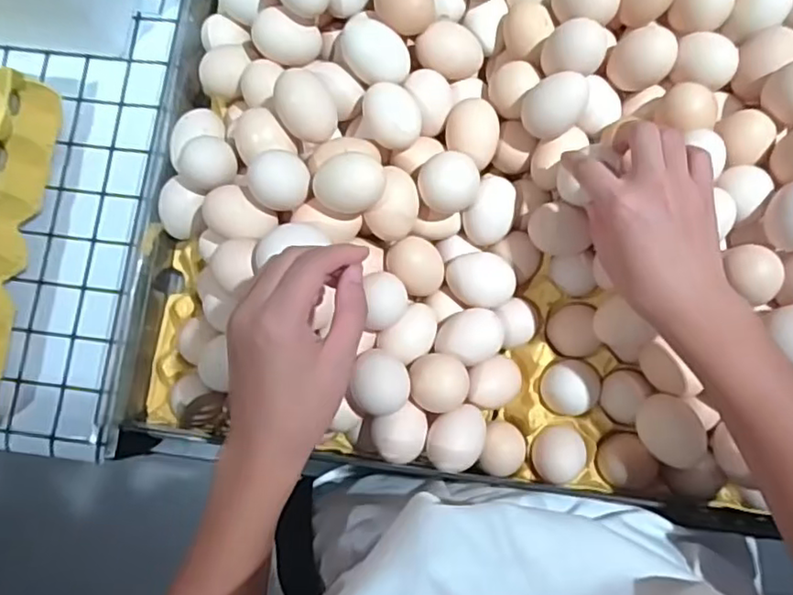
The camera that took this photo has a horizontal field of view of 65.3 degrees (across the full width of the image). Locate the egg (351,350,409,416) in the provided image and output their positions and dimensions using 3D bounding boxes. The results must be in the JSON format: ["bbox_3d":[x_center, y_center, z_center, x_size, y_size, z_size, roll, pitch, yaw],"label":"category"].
[{"bbox_3d":[-0.009,0.062,0.450,0.038,0.042,0.047,11,82,3],"label":"egg"}]

